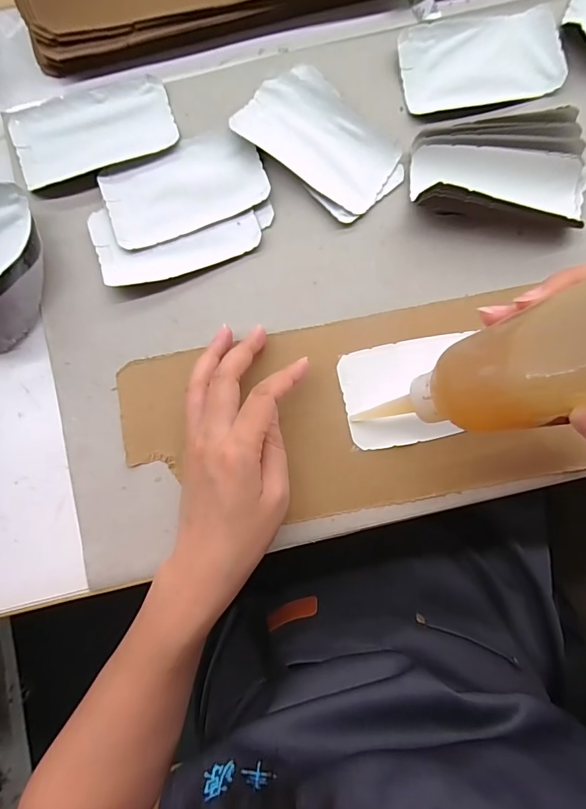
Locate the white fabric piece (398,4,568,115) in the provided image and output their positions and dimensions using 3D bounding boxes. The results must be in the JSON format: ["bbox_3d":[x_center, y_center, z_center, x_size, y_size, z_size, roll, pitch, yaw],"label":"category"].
[{"bbox_3d":[0.141,-0.263,0.319,0.116,0.011,0.068,-8,85,0],"label":"white fabric piece"}]

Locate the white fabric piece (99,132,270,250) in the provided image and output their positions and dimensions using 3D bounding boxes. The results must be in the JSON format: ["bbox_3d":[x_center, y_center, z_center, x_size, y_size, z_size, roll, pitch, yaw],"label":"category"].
[{"bbox_3d":[-0.080,-0.162,0.313,0.116,0.004,0.066,-20,85,-1],"label":"white fabric piece"}]

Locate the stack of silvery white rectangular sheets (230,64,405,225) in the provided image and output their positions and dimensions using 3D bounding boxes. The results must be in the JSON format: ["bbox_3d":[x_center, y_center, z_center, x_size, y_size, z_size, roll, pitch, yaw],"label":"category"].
[{"bbox_3d":[0.019,-0.194,0.311,0.076,0.013,0.120,-44,86,-2],"label":"stack of silvery white rectangular sheets"}]

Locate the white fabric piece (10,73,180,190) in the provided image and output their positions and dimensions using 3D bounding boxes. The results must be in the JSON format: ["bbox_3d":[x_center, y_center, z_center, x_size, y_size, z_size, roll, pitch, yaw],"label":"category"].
[{"bbox_3d":[-0.149,-0.207,0.316,0.116,0.004,0.065,-20,85,-1],"label":"white fabric piece"}]

